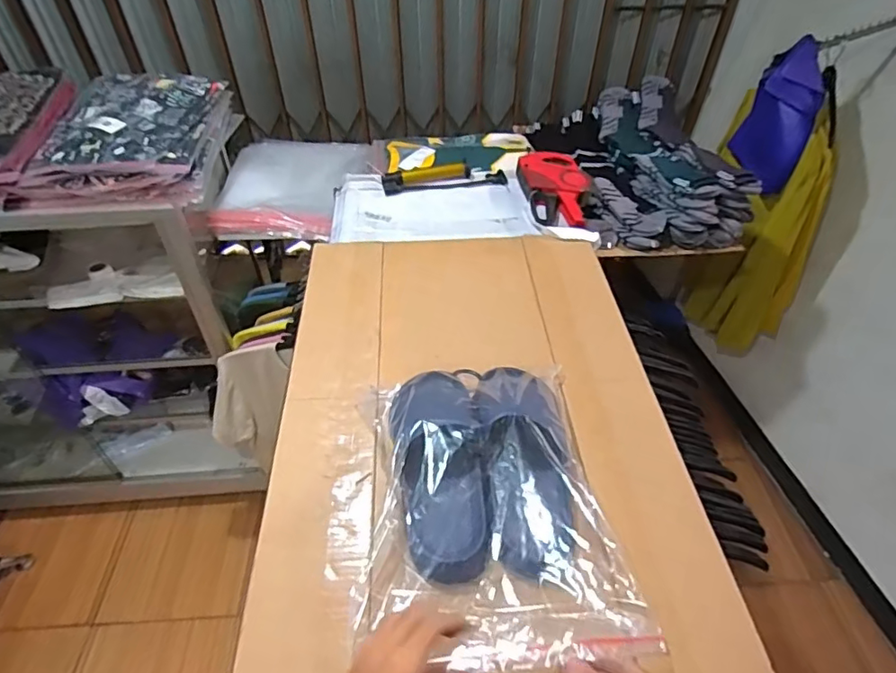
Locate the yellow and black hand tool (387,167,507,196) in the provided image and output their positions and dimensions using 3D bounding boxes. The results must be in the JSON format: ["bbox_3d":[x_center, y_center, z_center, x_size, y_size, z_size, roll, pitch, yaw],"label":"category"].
[{"bbox_3d":[-0.046,-0.334,1.145,0.179,0.031,0.045,-12,47,-12],"label":"yellow and black hand tool"}]

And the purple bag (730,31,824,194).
[{"bbox_3d":[0.840,-0.553,1.383,0.065,0.325,0.229,-10,53,-8],"label":"purple bag"}]

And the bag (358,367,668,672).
[{"bbox_3d":[0.040,0.167,0.606,0.259,0.083,0.356,-5,46,-6],"label":"bag"}]

